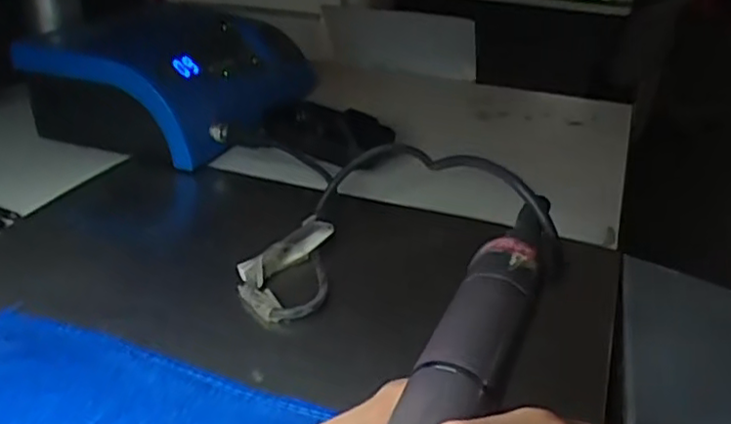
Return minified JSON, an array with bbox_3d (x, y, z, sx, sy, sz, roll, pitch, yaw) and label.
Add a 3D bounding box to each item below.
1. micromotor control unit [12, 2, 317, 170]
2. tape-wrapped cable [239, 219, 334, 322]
[{"bbox_3d":[-0.157,-0.118,0.570,0.180,0.086,0.203,10,30,12],"label":"micromotor control unit"},{"bbox_3d":[-0.045,0.031,0.370,0.047,0.019,0.080,2,29,-1],"label":"tape-wrapped cable"}]

